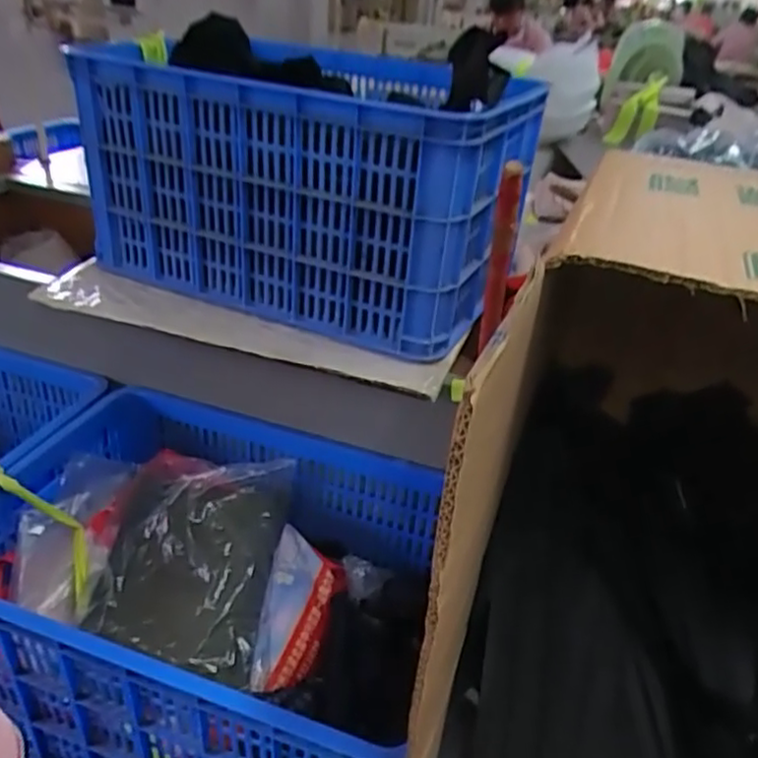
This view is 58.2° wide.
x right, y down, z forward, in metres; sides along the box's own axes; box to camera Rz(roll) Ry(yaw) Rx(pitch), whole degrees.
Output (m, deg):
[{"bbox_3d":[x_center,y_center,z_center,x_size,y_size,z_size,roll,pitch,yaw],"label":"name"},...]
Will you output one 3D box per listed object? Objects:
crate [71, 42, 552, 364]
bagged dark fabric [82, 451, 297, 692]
[{"bbox_3d":[-0.097,-0.293,1.018,0.571,0.317,0.345,18,33,20],"label":"crate"},{"bbox_3d":[-0.254,0.228,0.907,0.231,0.091,0.315,9,47,-2],"label":"bagged dark fabric"}]

